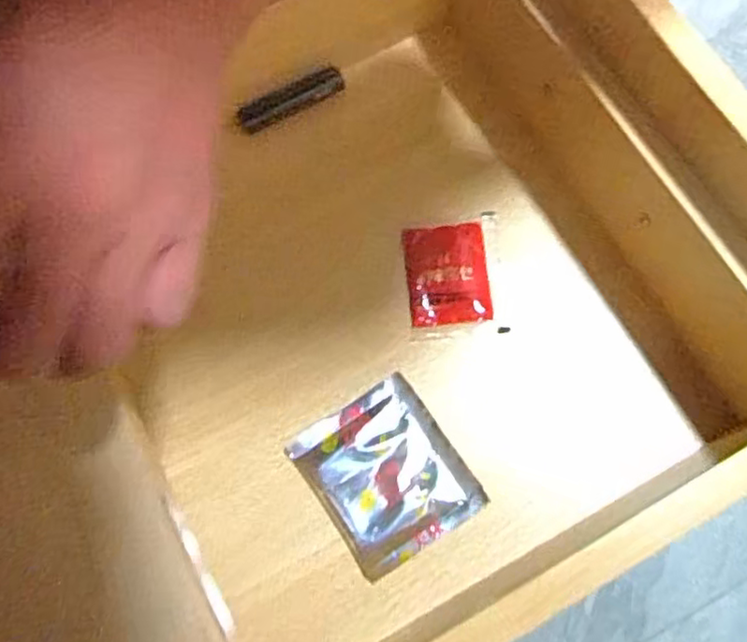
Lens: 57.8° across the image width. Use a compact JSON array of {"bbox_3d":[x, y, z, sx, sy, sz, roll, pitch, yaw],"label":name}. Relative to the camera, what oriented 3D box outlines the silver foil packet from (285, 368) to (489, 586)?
[{"bbox_3d":[0.007,0.085,0.378,0.075,0.014,0.088,-33,76,-7],"label":"silver foil packet"}]

